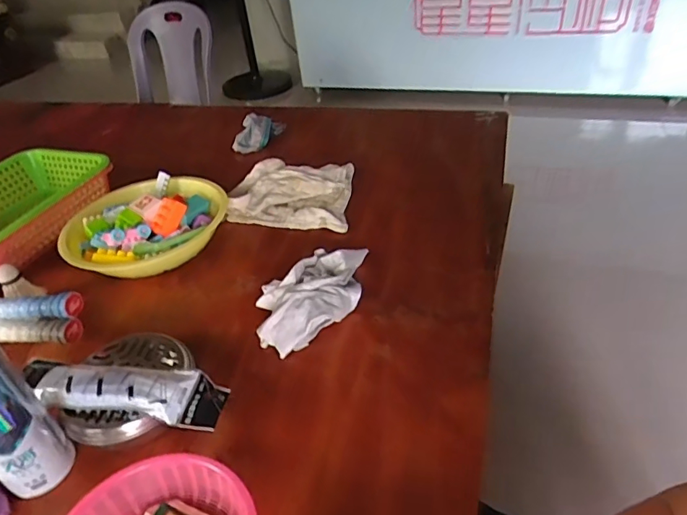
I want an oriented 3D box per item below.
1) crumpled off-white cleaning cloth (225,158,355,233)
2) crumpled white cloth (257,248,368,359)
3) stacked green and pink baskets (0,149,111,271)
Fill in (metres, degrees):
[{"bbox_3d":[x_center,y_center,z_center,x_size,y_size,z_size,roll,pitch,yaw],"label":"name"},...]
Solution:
[{"bbox_3d":[-0.094,-0.119,0.878,0.228,0.029,0.192,2,39,11],"label":"crumpled off-white cleaning cloth"},{"bbox_3d":[-0.029,0.042,0.654,0.104,0.048,0.206,24,48,33],"label":"crumpled white cloth"},{"bbox_3d":[-0.569,-0.066,0.857,0.211,0.112,0.291,8,41,18],"label":"stacked green and pink baskets"}]

